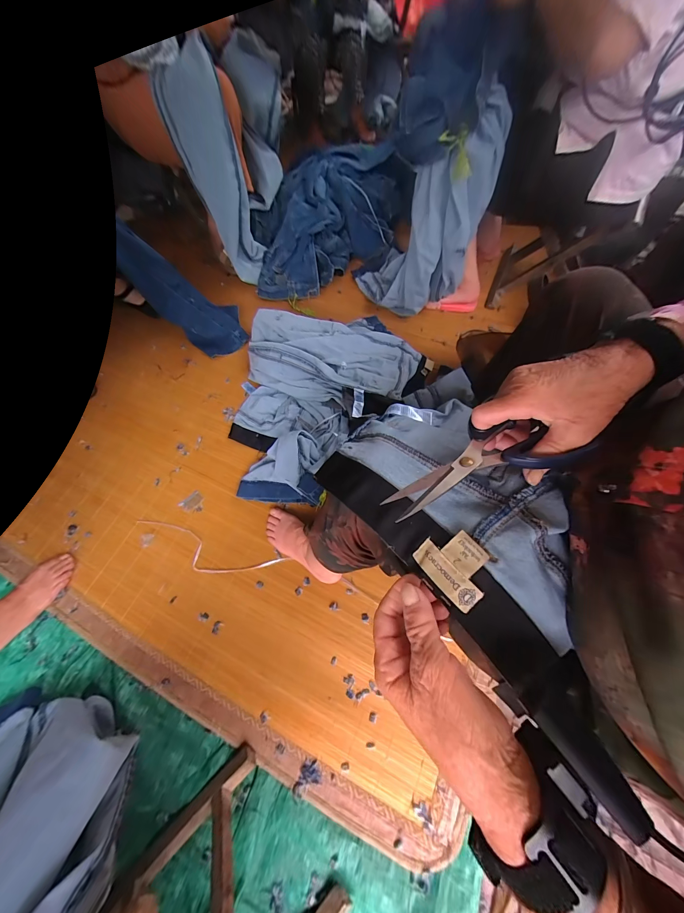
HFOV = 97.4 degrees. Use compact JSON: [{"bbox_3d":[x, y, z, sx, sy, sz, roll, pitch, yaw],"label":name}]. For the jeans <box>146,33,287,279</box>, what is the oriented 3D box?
[{"bbox_3d":[-0.383,-0.968,1.024,0.263,0.446,0.477,13,66,11],"label":"jeans"}]

